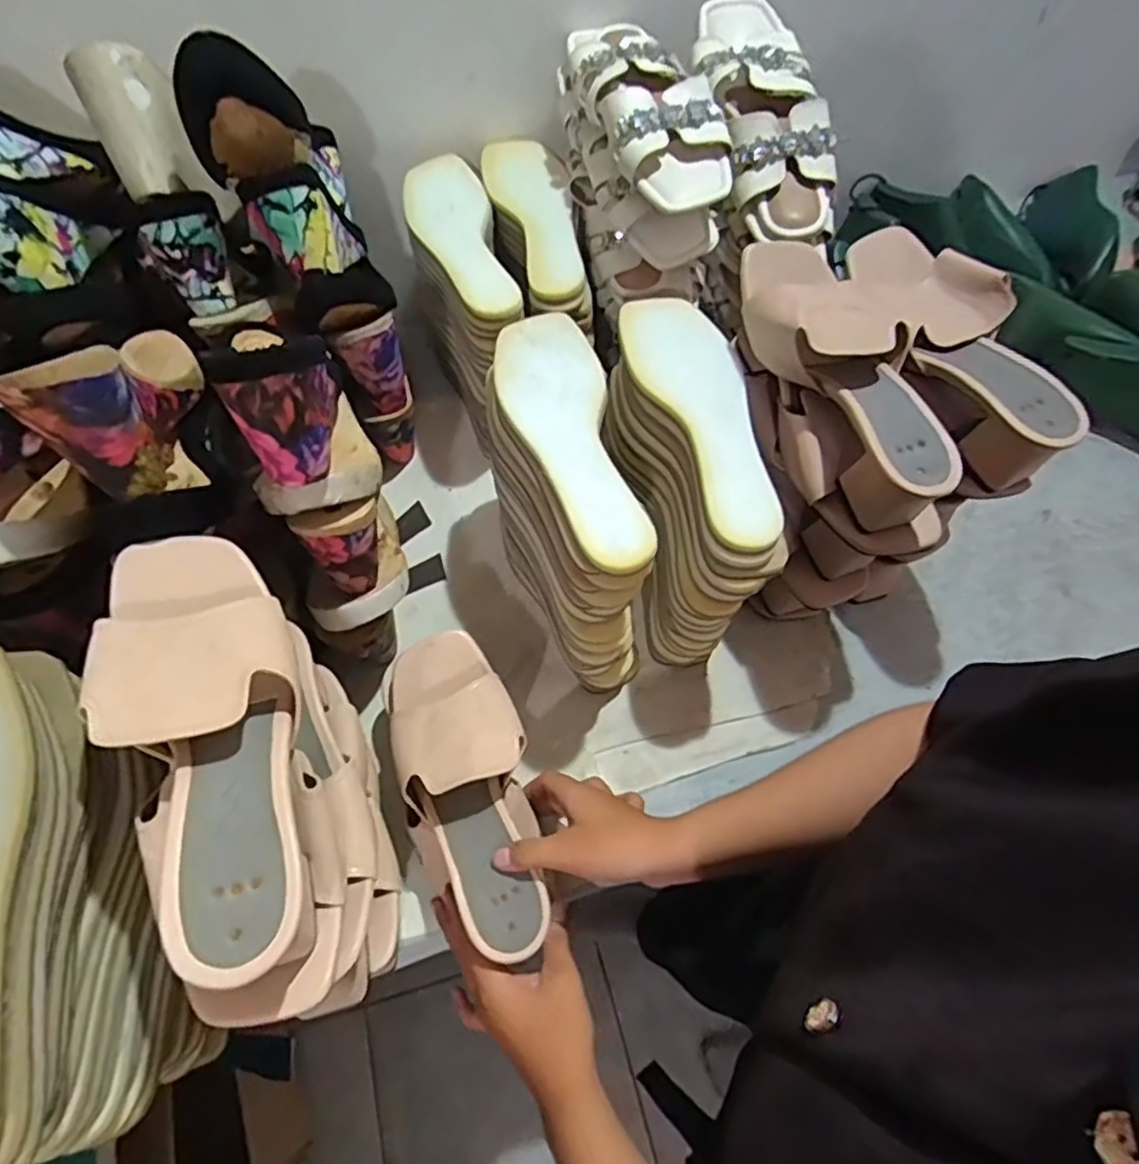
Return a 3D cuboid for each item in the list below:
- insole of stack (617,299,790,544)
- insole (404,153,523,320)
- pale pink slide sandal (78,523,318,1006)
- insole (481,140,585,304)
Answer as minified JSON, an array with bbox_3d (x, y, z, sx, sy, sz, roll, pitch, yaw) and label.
[{"bbox_3d":[0.108,-0.129,0.504,0.082,0.014,0.226,-14,66,-16],"label":"insole of stack"},{"bbox_3d":[-0.104,-0.321,0.627,0.074,0.012,0.220,-16,66,-5],"label":"insole"},{"bbox_3d":[-0.178,0.077,0.346,0.084,0.067,0.232,-21,63,-11],"label":"pale pink slide sandal"},{"bbox_3d":[-0.030,-0.355,0.651,0.073,0.017,0.226,-12,62,-7],"label":"insole"}]

